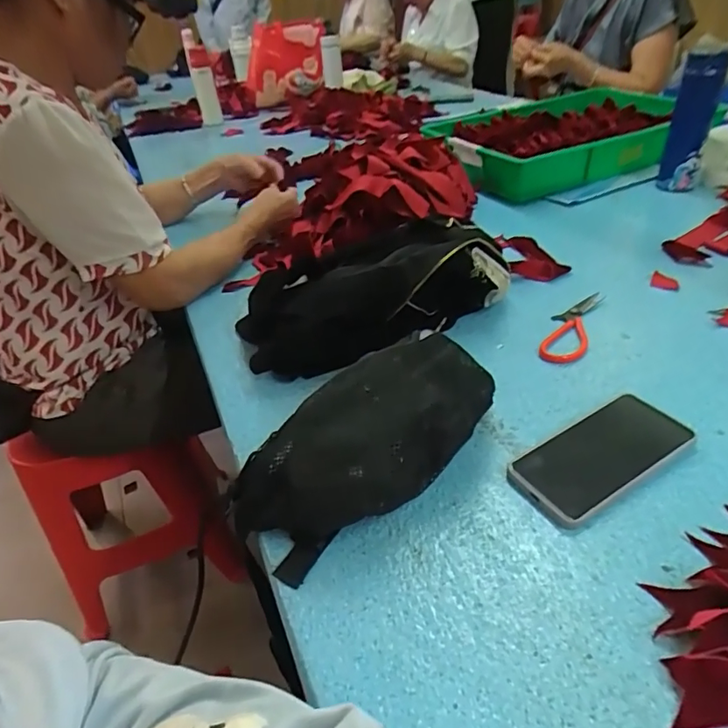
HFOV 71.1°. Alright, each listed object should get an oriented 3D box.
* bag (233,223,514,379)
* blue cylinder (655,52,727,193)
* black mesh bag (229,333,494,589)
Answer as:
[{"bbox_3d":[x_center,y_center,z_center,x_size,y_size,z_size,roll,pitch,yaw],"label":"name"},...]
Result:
[{"bbox_3d":[0.014,-0.098,0.658,0.355,0.107,0.148,-18,39,-13],"label":"bag"},{"bbox_3d":[0.556,-0.403,0.868,0.062,0.218,0.051,14,42,26],"label":"blue cylinder"},{"bbox_3d":[0.019,0.063,0.458,0.269,0.092,0.119,-33,44,-30],"label":"black mesh bag"}]

